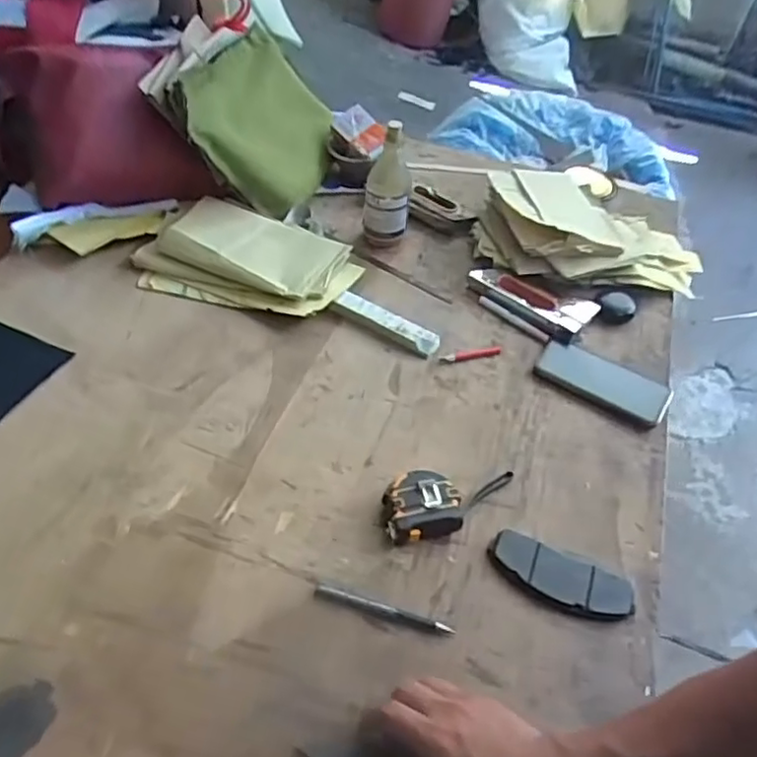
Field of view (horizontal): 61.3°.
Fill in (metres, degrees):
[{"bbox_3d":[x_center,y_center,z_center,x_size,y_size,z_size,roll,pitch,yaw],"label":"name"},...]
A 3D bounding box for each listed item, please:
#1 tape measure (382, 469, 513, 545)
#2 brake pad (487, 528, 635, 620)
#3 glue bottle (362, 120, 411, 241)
[{"bbox_3d":[0.079,0.123,0.681,0.163,0.040,0.075,-13,50,-17],"label":"tape measure"},{"bbox_3d":[0.181,0.200,0.639,0.142,0.014,0.060,20,48,12],"label":"brake pad"},{"bbox_3d":[0.015,-0.289,0.951,0.066,0.181,0.058,8,47,1],"label":"glue bottle"}]

